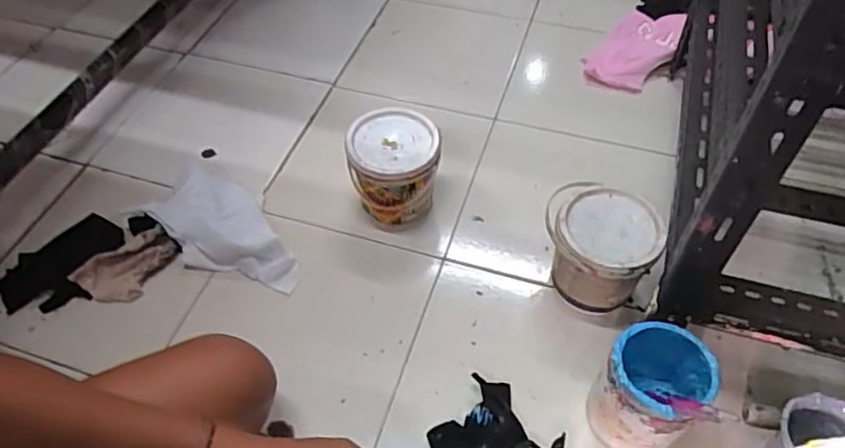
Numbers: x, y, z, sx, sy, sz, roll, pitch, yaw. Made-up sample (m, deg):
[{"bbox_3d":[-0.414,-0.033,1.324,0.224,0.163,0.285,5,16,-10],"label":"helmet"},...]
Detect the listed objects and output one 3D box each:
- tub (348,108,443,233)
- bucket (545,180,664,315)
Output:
[{"bbox_3d":[-0.035,-0.078,0.857,0.117,0.138,0.123,-1,51,1],"label":"tub"},{"bbox_3d":[0.221,0.041,0.754,0.131,0.140,0.121,-1,53,1],"label":"bucket"}]

